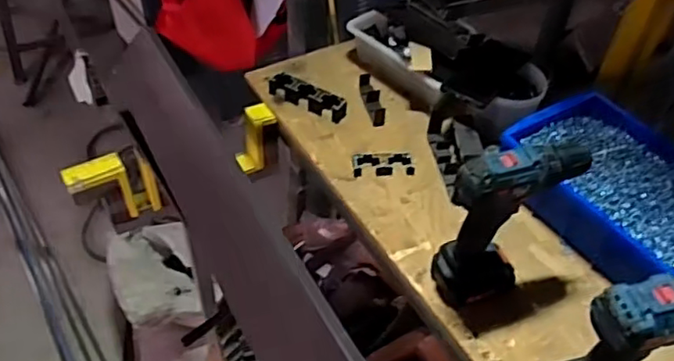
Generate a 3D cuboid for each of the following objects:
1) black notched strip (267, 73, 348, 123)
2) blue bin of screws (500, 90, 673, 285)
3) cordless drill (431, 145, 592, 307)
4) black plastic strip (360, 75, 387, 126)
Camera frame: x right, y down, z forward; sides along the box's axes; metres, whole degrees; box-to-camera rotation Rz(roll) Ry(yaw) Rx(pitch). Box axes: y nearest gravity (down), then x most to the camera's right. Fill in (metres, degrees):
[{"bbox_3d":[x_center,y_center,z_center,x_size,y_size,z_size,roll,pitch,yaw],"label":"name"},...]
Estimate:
[{"bbox_3d":[-0.050,-0.140,1.009,0.138,0.039,0.028,26,51,20],"label":"black notched strip"},{"bbox_3d":[0.385,0.010,0.855,0.222,0.074,0.300,-22,52,-22],"label":"blue bin of screws"},{"bbox_3d":[0.191,0.045,0.714,0.141,0.208,0.071,-22,52,-22],"label":"cordless drill"},{"bbox_3d":[0.058,-0.134,1.013,0.025,0.028,0.108,-6,47,-10],"label":"black plastic strip"}]

